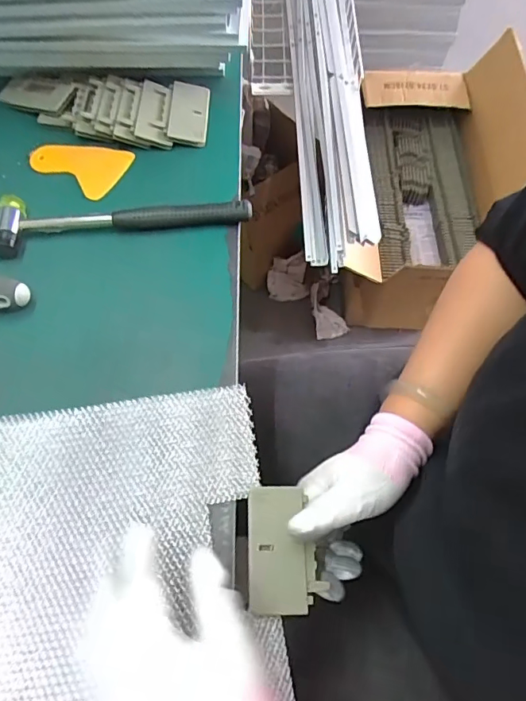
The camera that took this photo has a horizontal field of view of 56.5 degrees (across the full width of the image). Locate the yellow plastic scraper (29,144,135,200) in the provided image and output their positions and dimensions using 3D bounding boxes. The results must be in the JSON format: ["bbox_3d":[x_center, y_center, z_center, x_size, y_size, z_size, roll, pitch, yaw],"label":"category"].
[{"bbox_3d":[-0.195,-0.199,0.517,0.104,0.004,0.066,20,66,9],"label":"yellow plastic scraper"}]

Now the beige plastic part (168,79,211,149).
[{"bbox_3d":[-0.081,-0.263,0.540,0.042,0.012,0.083,9,65,-17],"label":"beige plastic part"}]

